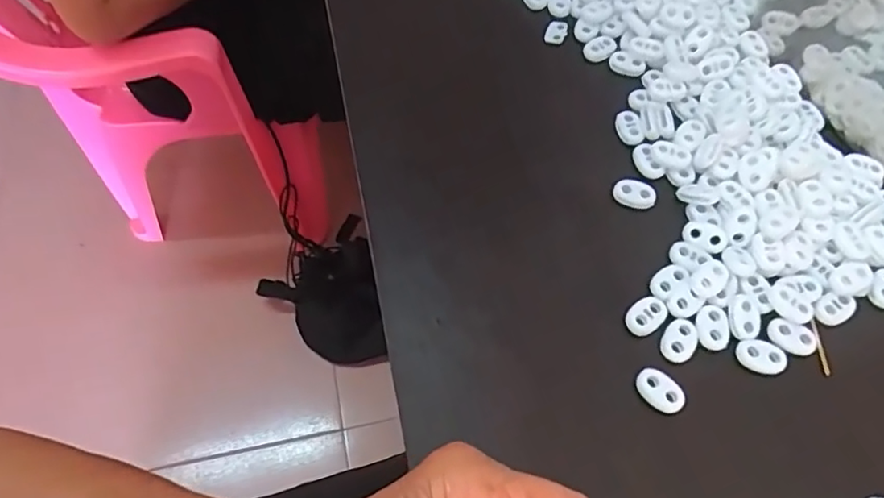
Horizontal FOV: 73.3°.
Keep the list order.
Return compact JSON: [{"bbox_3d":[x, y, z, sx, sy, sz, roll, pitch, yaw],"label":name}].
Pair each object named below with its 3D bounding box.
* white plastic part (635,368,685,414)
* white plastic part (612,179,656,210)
[{"bbox_3d":[0.102,0.066,0.276,0.023,0.004,0.016,34,66,15],"label":"white plastic part"},{"bbox_3d":[0.107,-0.031,0.327,0.023,0.006,0.014,21,64,9],"label":"white plastic part"}]

